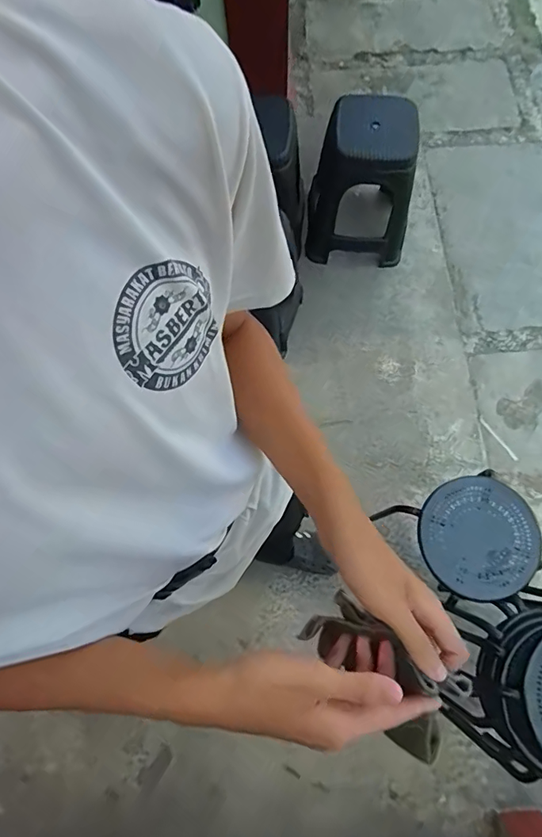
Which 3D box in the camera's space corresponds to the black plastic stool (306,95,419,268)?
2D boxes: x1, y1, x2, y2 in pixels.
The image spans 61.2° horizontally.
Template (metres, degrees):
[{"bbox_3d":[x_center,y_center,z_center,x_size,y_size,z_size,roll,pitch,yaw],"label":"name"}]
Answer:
[{"bbox_3d":[0.334,-0.826,1.692,0.352,0.475,0.352,8,72,4],"label":"black plastic stool"}]

